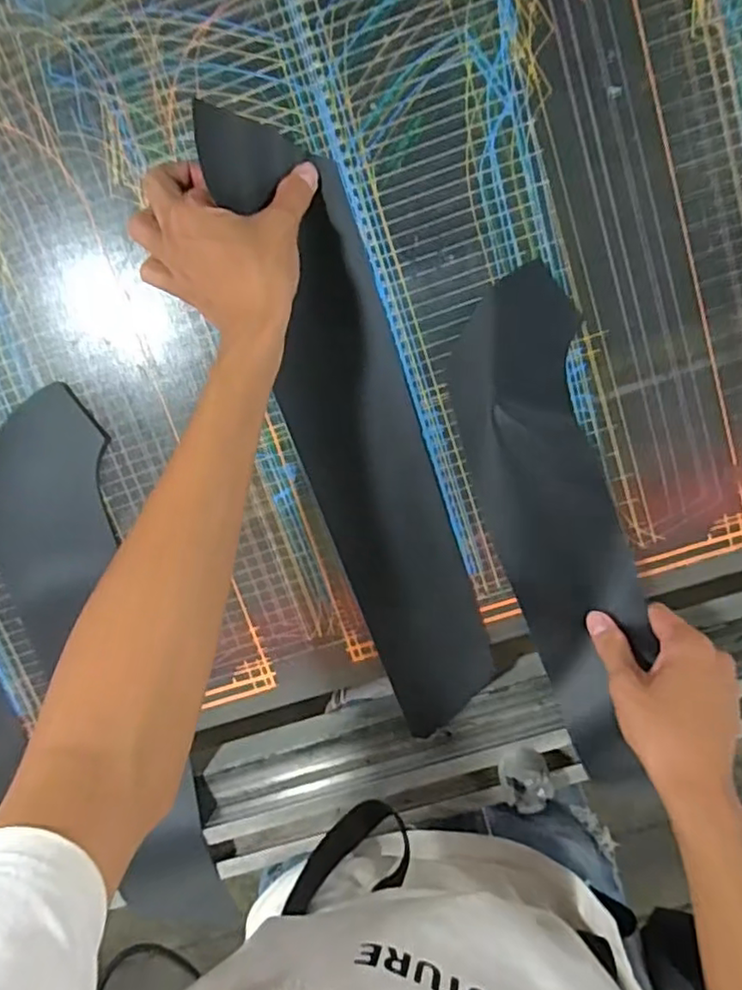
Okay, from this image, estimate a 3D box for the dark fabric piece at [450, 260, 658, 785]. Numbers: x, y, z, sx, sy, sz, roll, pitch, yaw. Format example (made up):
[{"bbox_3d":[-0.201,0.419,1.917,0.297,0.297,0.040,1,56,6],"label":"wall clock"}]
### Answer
[{"bbox_3d":[0.139,0.031,0.460,0.098,0.034,0.371,-14,95,5],"label":"dark fabric piece"}]

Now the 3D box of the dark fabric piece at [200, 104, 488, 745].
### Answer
[{"bbox_3d":[-0.005,-0.030,0.447,0.089,0.056,0.448,-18,100,2],"label":"dark fabric piece"}]

